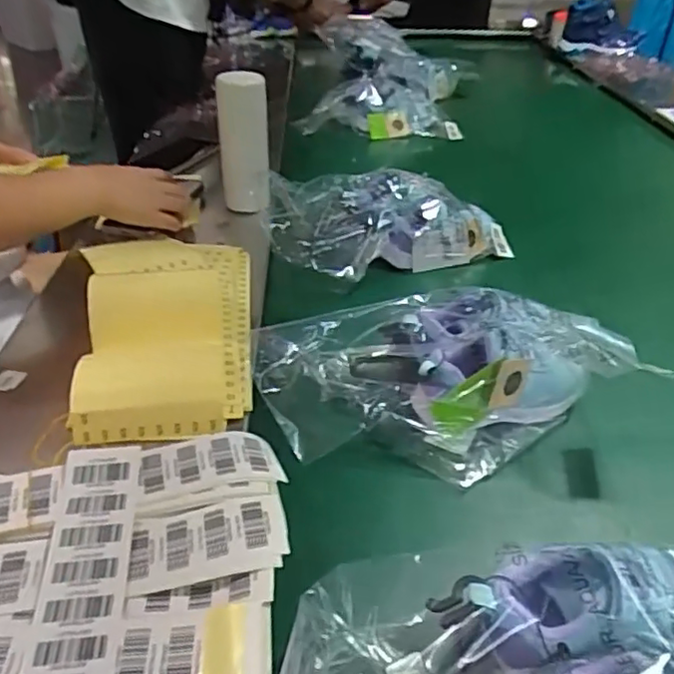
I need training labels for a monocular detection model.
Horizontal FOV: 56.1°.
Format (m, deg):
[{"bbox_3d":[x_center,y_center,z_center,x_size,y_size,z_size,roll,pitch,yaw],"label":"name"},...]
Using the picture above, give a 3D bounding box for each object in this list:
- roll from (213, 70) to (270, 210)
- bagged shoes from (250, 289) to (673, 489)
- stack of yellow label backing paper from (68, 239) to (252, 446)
[{"bbox_3d":[-0.118,-0.249,0.796,0.063,0.148,0.067,-2,35,-6],"label":"roll"},{"bbox_3d":[0.092,0.030,0.563,0.301,0.093,0.177,-11,37,-17],"label":"bagged shoes"},{"bbox_3d":[-0.163,-0.032,0.616,0.155,0.030,0.321,-5,36,-10],"label":"stack of yellow label backing paper"}]

